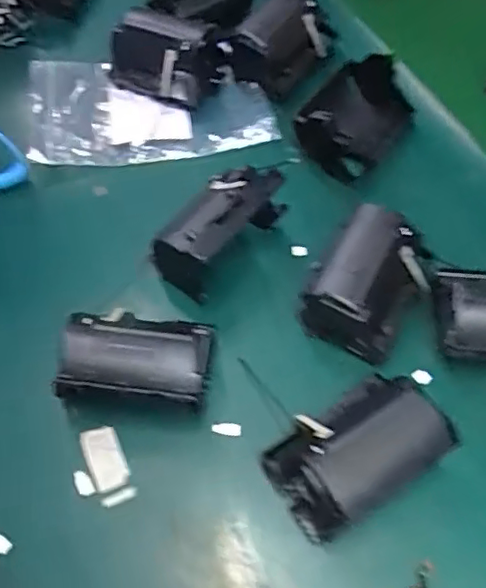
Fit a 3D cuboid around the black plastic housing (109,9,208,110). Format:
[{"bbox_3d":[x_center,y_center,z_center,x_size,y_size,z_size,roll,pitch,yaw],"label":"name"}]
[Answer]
[{"bbox_3d":[-0.053,-0.158,0.400,0.069,0.040,0.046,29,62,16],"label":"black plastic housing"}]

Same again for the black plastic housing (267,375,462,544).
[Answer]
[{"bbox_3d":[0.049,0.068,0.258,0.069,0.041,0.046,-29,63,-18],"label":"black plastic housing"}]

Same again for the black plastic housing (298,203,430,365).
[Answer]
[{"bbox_3d":[0.064,-0.006,0.303,0.051,0.042,0.072,32,62,17],"label":"black plastic housing"}]

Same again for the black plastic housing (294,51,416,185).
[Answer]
[{"bbox_3d":[0.071,-0.109,0.371,0.055,0.033,0.077,30,62,17],"label":"black plastic housing"}]

